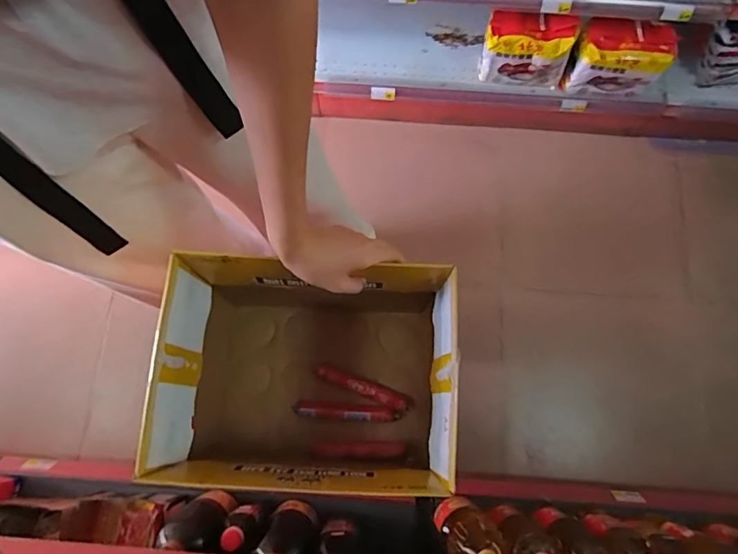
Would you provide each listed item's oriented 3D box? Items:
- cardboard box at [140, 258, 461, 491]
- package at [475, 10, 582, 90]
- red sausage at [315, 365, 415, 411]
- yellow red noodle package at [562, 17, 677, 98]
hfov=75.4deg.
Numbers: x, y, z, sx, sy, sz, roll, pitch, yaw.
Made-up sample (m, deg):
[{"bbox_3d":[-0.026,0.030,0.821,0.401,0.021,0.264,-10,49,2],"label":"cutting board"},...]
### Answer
[{"bbox_3d":[-0.072,0.115,0.613,0.321,0.275,0.250,2,75,0],"label":"cardboard box"},{"bbox_3d":[0.361,-0.523,1.097,0.195,0.149,0.086,10,75,2],"label":"package"},{"bbox_3d":[-0.008,0.165,0.712,0.152,0.030,0.024,21,76,5],"label":"red sausage"},{"bbox_3d":[0.564,-0.500,1.094,0.197,0.167,0.088,10,75,2],"label":"yellow red noodle package"}]

